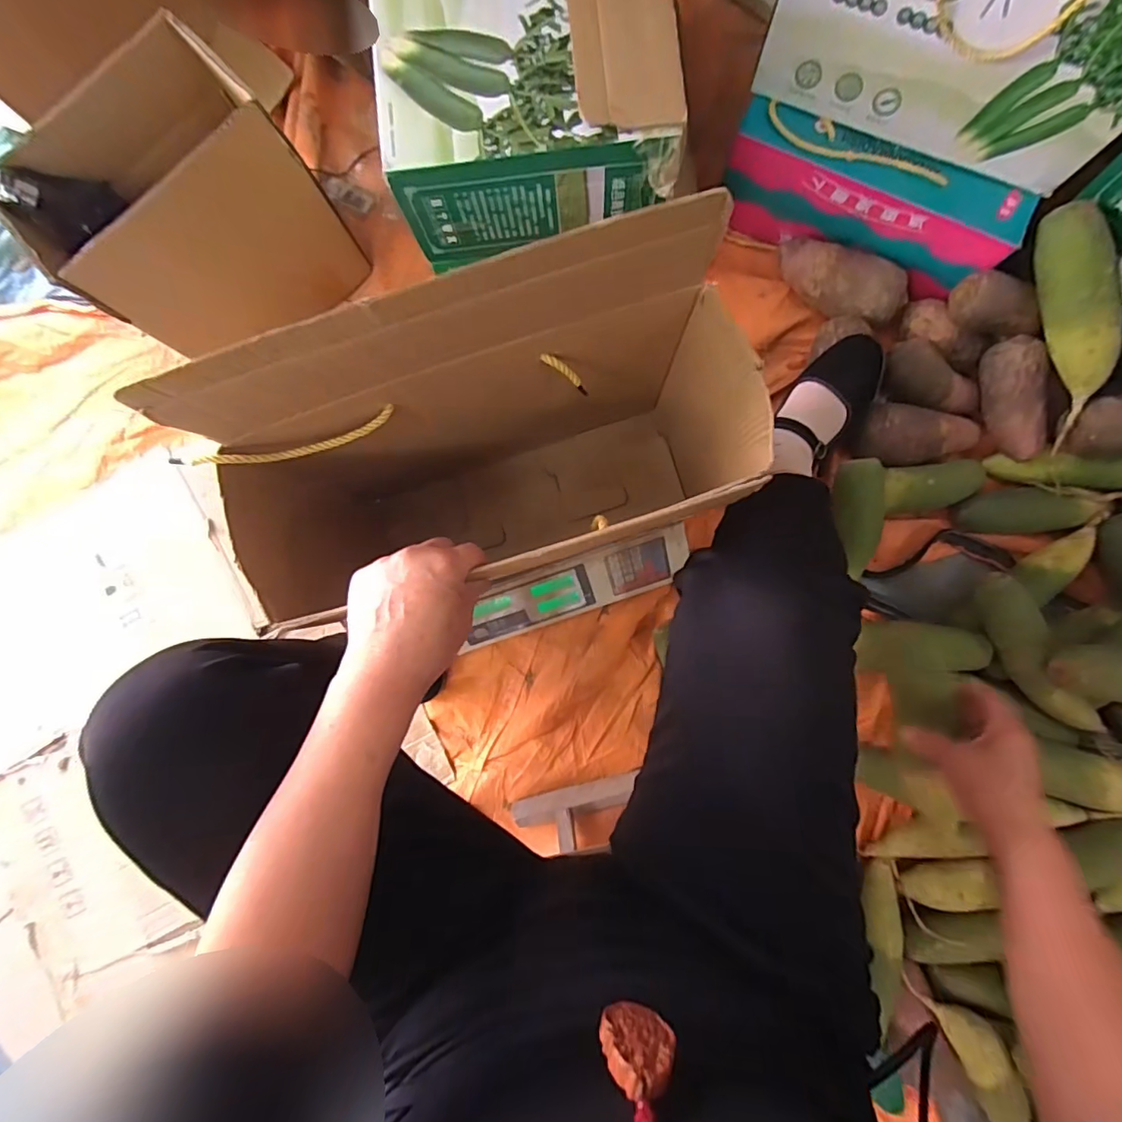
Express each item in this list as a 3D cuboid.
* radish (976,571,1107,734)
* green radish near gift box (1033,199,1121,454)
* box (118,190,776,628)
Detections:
[{"bbox_3d":[0.530,0.109,0.588,0.047,0.052,0.208,-33,86,1],"label":"radish"},{"bbox_3d":[0.568,-0.254,0.570,0.050,0.050,0.250,-15,101,3],"label":"green radish near gift box"},{"bbox_3d":[-0.049,-0.080,0.436,0.369,0.336,0.167,-17,86,3],"label":"box"}]

